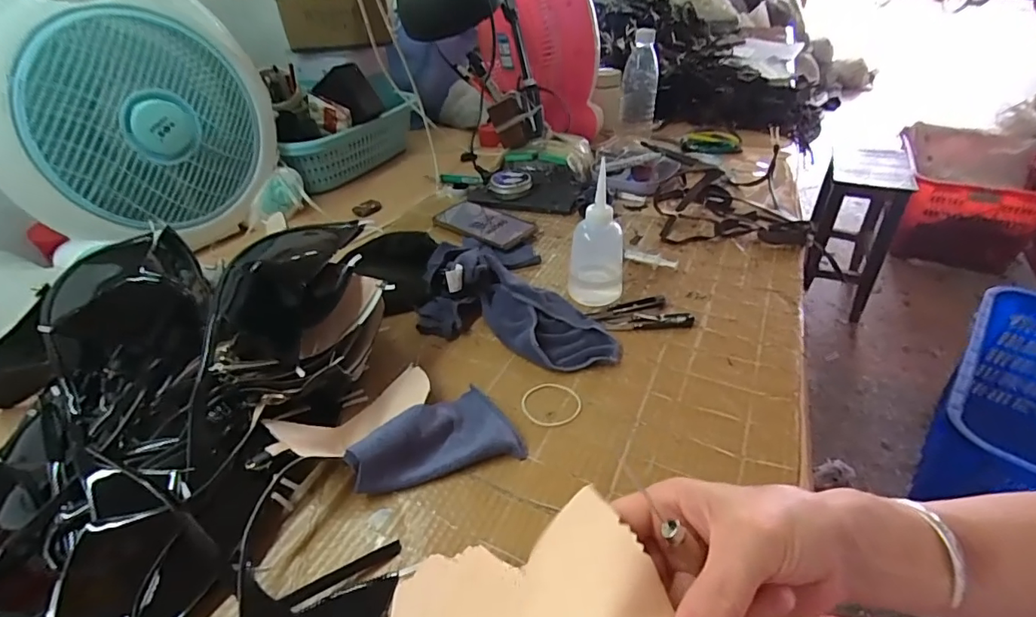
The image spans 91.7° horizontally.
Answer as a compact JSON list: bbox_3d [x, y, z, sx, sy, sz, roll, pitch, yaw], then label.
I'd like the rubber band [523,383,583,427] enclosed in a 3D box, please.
[{"bbox_3d":[0.032,0.092,0.495,0.058,0.004,0.055,-3,37,2],"label":"rubber band"}]

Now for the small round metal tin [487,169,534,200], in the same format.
[{"bbox_3d":[-0.012,-0.206,0.838,0.072,0.026,0.060,-9,38,-6],"label":"small round metal tin"}]

